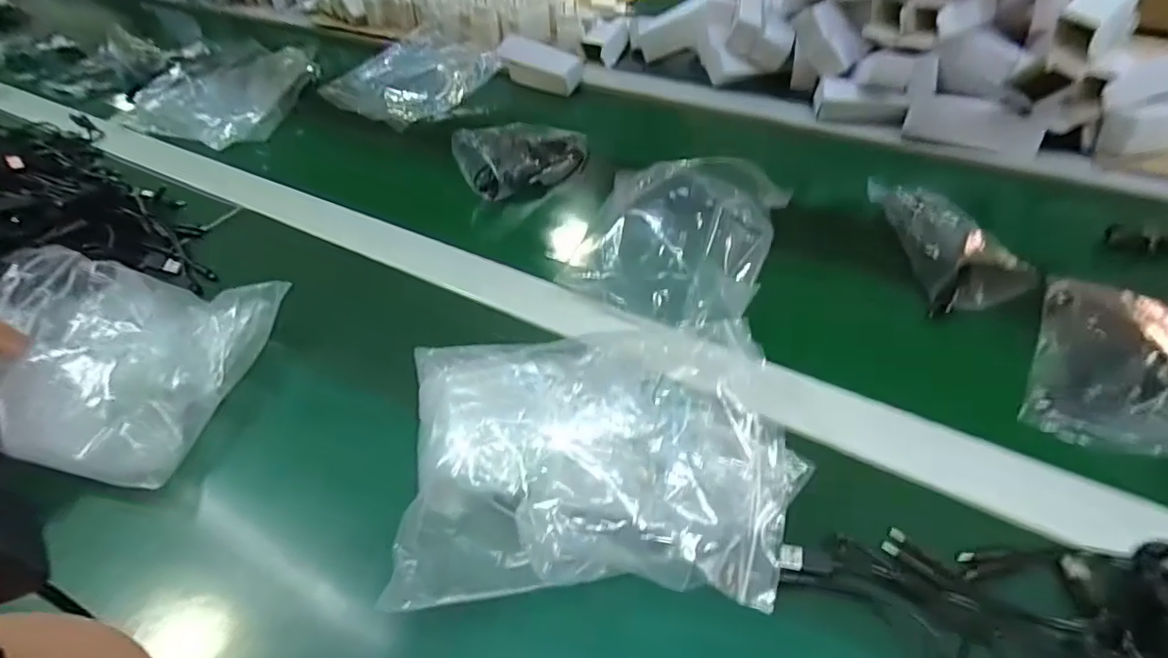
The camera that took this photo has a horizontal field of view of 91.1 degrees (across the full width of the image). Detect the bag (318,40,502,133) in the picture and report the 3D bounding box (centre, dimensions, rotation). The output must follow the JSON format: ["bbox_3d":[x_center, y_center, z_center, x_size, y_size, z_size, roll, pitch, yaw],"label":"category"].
[{"bbox_3d":[-0.264,-0.387,0.882,0.220,0.050,0.223,29,54,30],"label":"bag"}]

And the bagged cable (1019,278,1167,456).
[{"bbox_3d":[0.397,0.026,0.436,0.087,0.041,0.166,23,51,26],"label":"bagged cable"}]

